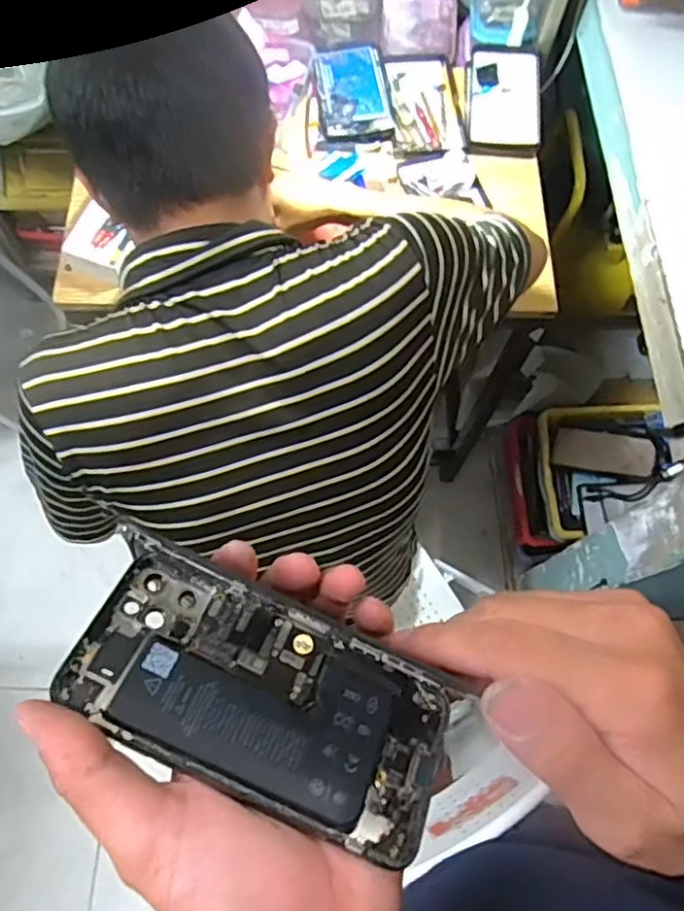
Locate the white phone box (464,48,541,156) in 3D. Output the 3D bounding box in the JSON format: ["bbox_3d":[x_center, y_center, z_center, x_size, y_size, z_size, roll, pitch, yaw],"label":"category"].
[{"bbox_3d":[0.234,-0.522,0.957,0.103,0.028,0.184,6,69,1],"label":"white phone box"}]

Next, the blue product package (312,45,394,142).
[{"bbox_3d":[0.016,-0.528,0.947,0.104,0.025,0.154,-9,75,-3],"label":"blue product package"}]

